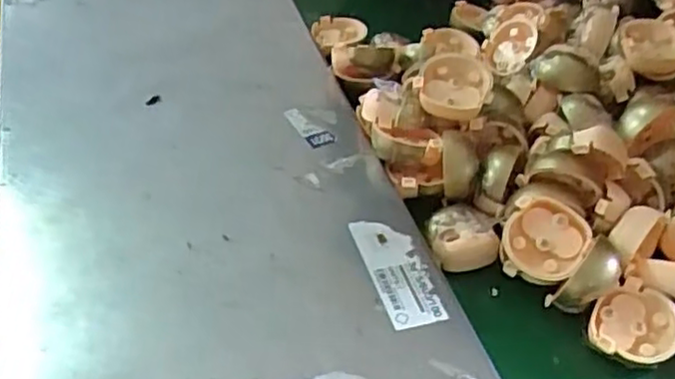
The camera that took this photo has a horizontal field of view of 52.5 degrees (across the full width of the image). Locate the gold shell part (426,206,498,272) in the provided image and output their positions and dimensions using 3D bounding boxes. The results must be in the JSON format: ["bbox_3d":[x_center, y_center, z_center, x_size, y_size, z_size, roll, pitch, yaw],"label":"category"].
[{"bbox_3d":[0.079,0.029,0.436,0.039,0.022,0.042,2,44,-2],"label":"gold shell part"}]

